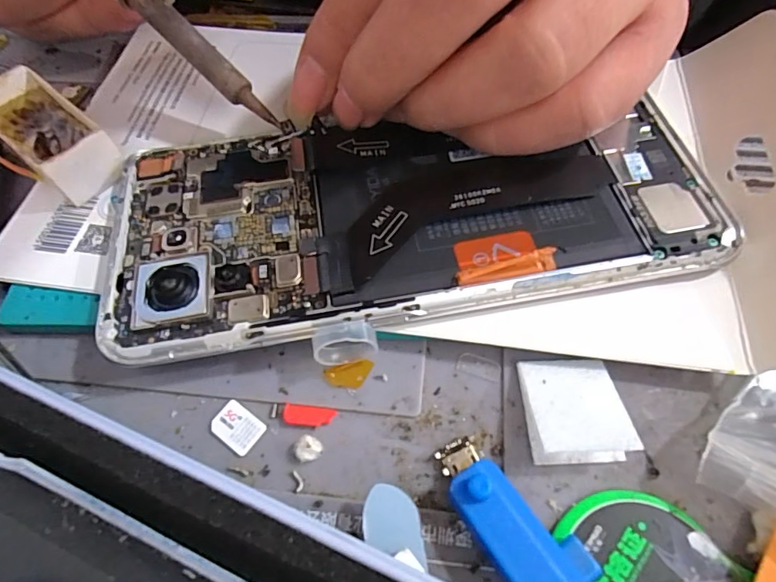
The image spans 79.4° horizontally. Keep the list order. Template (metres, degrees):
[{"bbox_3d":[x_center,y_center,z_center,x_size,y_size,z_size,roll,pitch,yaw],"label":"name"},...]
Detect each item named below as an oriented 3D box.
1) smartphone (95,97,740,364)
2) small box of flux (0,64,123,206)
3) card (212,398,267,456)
[{"bbox_3d":[0.004,-0.021,0.130,0.161,0.008,0.070,-4,59,1],"label":"smartphone"},{"bbox_3d":[-0.106,-0.049,0.147,0.048,0.018,0.022,34,67,21],"label":"small box of flux"},{"bbox_3d":[-0.038,0.034,0.116,0.012,0.004,0.009,32,66,17],"label":"card"}]

